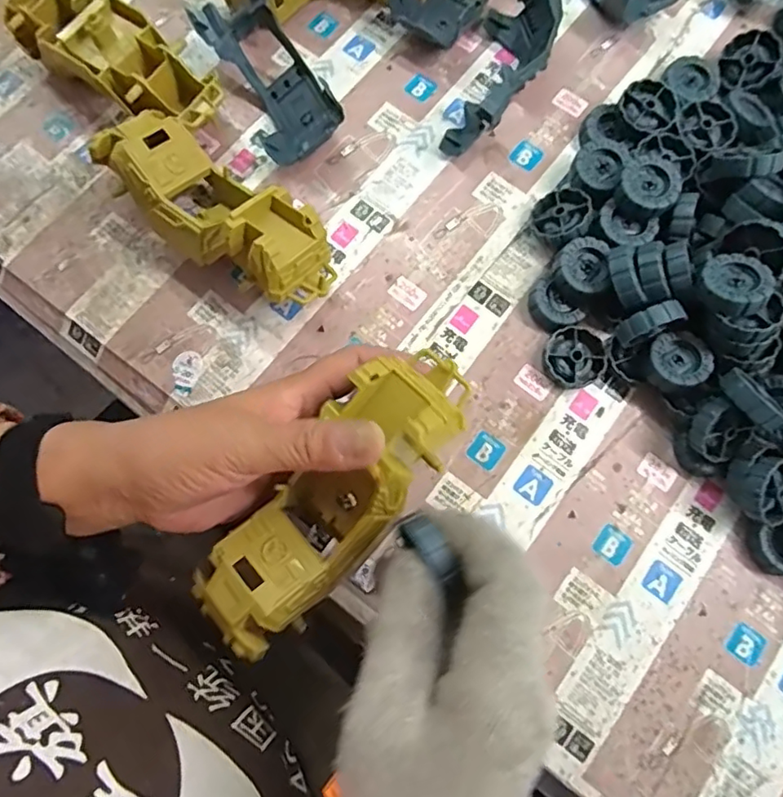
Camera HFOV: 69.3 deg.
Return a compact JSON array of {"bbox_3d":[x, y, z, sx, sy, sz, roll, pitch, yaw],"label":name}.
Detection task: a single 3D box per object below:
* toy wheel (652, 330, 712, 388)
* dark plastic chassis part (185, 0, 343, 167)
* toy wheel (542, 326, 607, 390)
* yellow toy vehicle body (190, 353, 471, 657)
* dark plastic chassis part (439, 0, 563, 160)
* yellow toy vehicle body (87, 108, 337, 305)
[{"bbox_3d":[0.178,-0.024,0.353,0.035,0.014,0.036,0,78,0],"label":"toy wheel"},{"bbox_3d":[-0.084,-0.226,0.401,0.059,0.046,0.137,-29,79,-6],"label":"dark plastic chassis part"},{"bbox_3d":[0.118,-0.026,0.368,0.038,0.012,0.038,0,78,0],"label":"toy wheel"},{"bbox_3d":[-0.025,0.049,0.283,0.055,0.056,0.167,42,96,10],"label":"yellow toy vehicle body"},{"bbox_3d":[0.080,-0.234,0.392,0.052,0.053,0.134,18,78,4],"label":"dark plastic chassis part"},{"bbox_3d":[-0.109,-0.117,0.365,0.165,0.067,0.057,37,80,8],"label":"yellow toy vehicle body"}]

